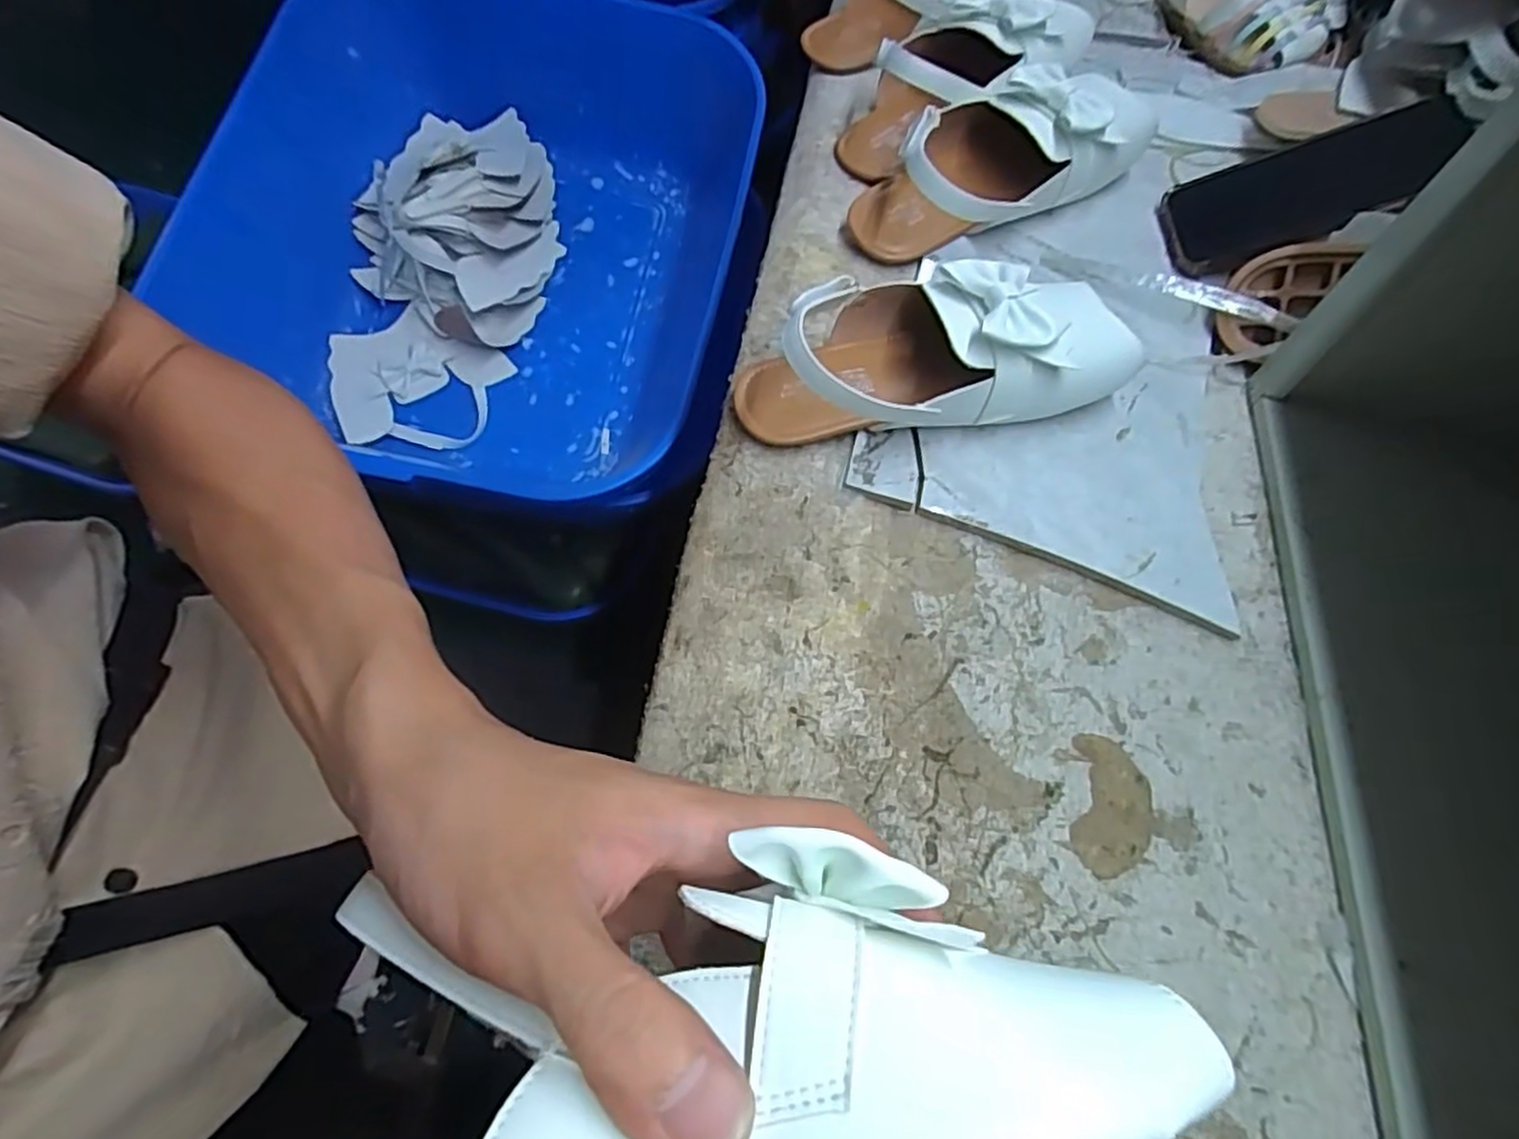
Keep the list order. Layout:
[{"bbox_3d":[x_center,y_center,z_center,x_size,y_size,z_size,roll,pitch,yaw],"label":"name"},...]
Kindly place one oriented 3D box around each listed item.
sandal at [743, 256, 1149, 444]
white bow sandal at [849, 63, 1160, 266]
[{"bbox_3d":[0.092,-0.119,0.391,0.207,0.065,0.090,-12,65,-9],"label":"sandal"},{"bbox_3d":[0.153,-0.260,0.458,0.207,0.080,0.086,-24,67,1],"label":"white bow sandal"}]

